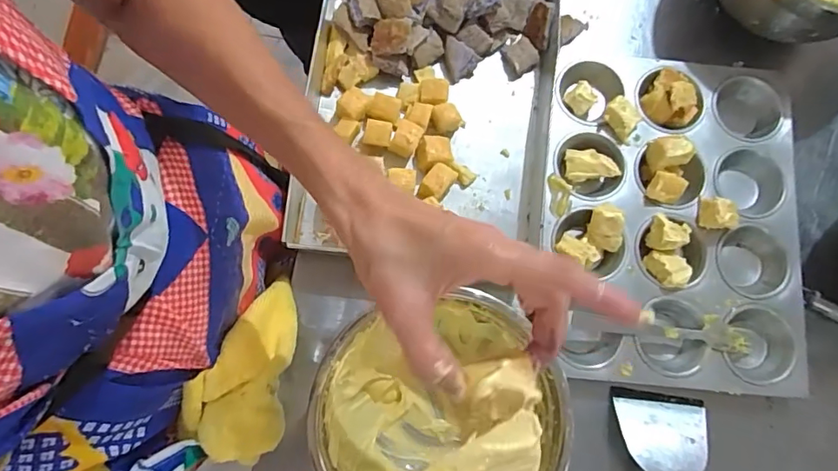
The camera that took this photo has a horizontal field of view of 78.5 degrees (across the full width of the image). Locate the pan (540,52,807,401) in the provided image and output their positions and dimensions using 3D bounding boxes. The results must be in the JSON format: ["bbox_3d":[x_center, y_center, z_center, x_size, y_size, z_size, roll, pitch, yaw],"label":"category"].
[{"bbox_3d":[0.249,-0.022,0.513,0.252,0.037,0.336,5,79,-1],"label":"pan"}]

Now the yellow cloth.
[{"bbox_3d":[-0.136,0.097,0.421,0.070,0.058,0.156,8,43,0],"label":"yellow cloth"}]

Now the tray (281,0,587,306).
[{"bbox_3d":[0.018,-0.146,0.519,0.262,0.046,0.318,7,79,0],"label":"tray"}]

